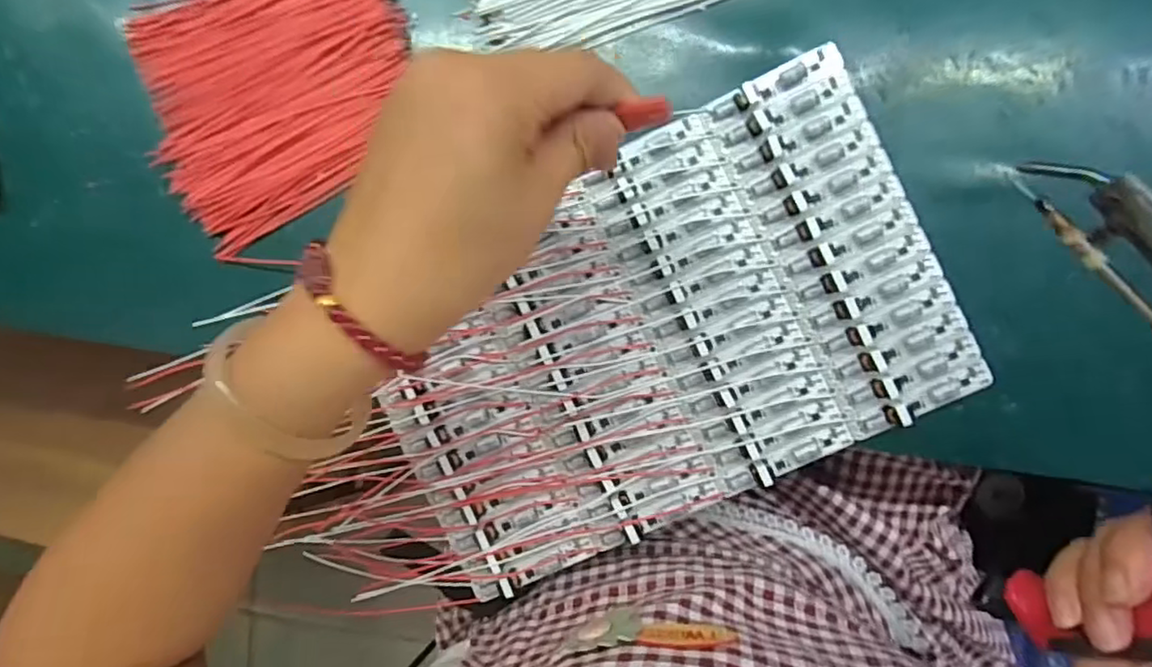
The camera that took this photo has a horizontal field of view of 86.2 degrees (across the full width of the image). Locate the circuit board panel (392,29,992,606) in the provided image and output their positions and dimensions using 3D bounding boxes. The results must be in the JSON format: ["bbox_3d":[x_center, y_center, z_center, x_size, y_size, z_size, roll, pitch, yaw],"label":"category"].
[{"bbox_3d":[0.041,0.003,0.327,0.293,0.015,0.187,-26,91,6],"label":"circuit board panel"}]

